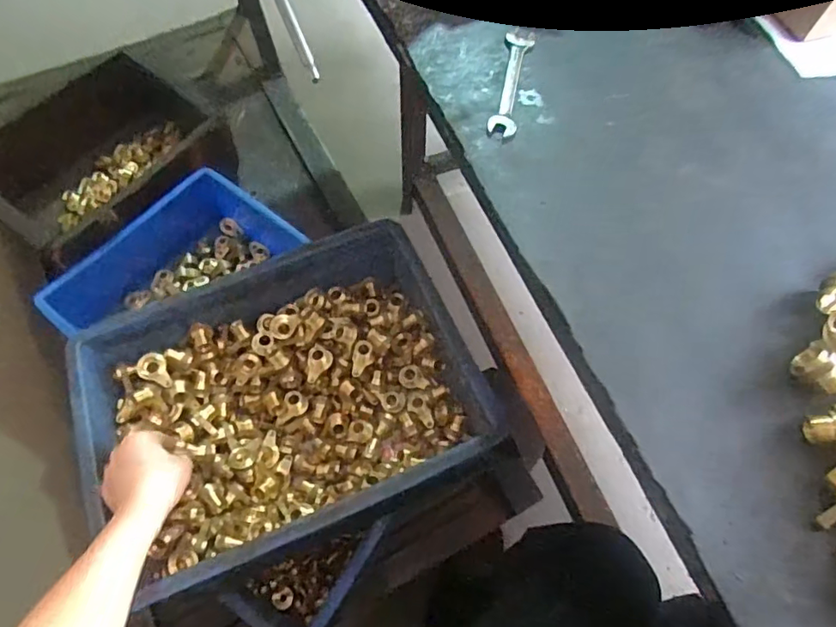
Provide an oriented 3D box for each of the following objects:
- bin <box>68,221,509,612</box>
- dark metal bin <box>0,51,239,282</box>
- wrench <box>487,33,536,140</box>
[{"bbox_3d":[-0.150,0.106,0.642,0.388,0.152,0.297,-21,66,-12],"label":"bin"},{"bbox_3d":[-0.523,-0.258,0.943,0.284,0.145,0.368,37,68,15],"label":"dark metal bin"},{"bbox_3d":[0.094,-0.232,0.555,0.029,0.007,0.144,11,63,4],"label":"wrench"}]

